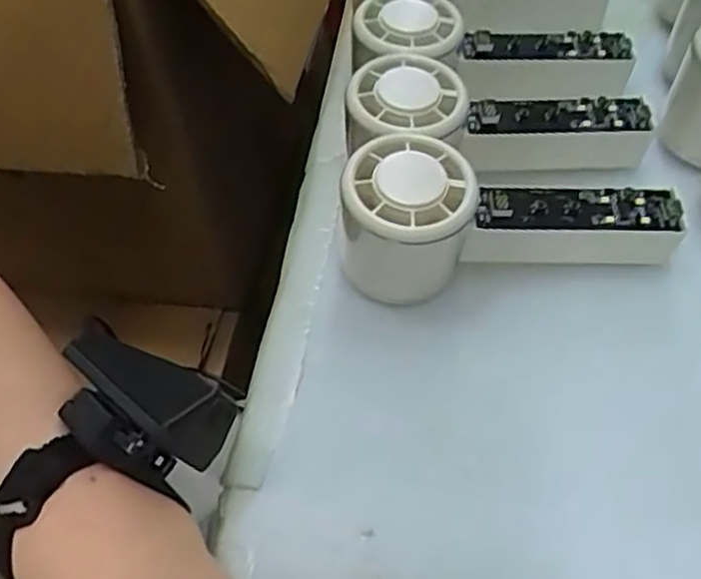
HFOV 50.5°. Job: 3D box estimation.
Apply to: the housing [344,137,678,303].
[{"bbox_3d":[0.069,-0.036,0.323,0.148,0.048,0.052,-5,52,2],"label":"housing"}]

